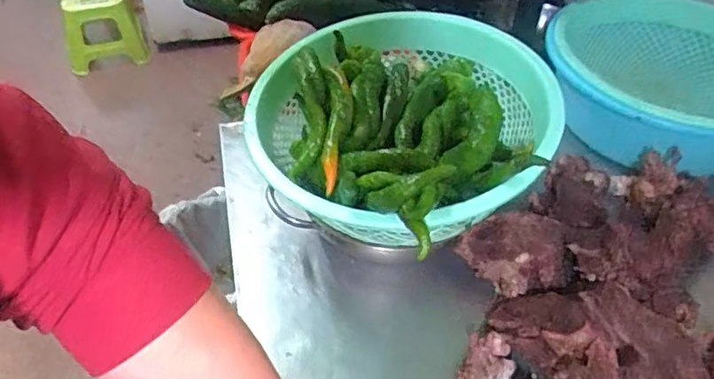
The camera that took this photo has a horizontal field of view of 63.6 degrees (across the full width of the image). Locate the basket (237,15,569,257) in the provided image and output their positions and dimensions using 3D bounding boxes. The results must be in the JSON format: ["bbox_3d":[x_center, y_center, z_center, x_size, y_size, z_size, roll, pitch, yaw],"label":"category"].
[{"bbox_3d":[0.043,-0.077,0.614,0.323,0.118,0.312,26,51,22],"label":"basket"}]

